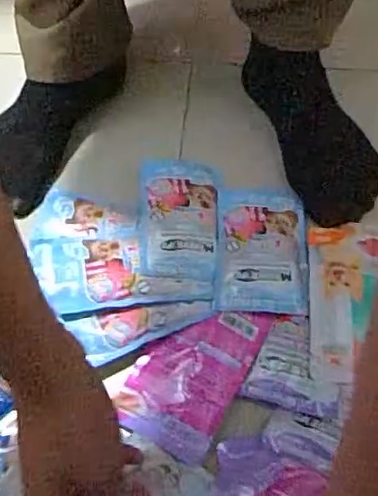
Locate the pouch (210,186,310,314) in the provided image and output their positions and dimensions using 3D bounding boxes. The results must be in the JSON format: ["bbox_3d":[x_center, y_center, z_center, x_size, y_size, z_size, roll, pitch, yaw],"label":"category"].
[{"bbox_3d":[0.069,0.000,0.549,0.085,0.015,0.136,2,60,4],"label":"pouch"}]

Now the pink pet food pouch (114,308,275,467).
[{"bbox_3d":[0.002,0.106,0.496,0.086,0.011,0.136,23,64,15],"label":"pink pet food pouch"}]

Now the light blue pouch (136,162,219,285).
[{"bbox_3d":[-0.012,-0.034,0.560,0.079,0.015,0.141,1,60,3],"label":"light blue pouch"}]

